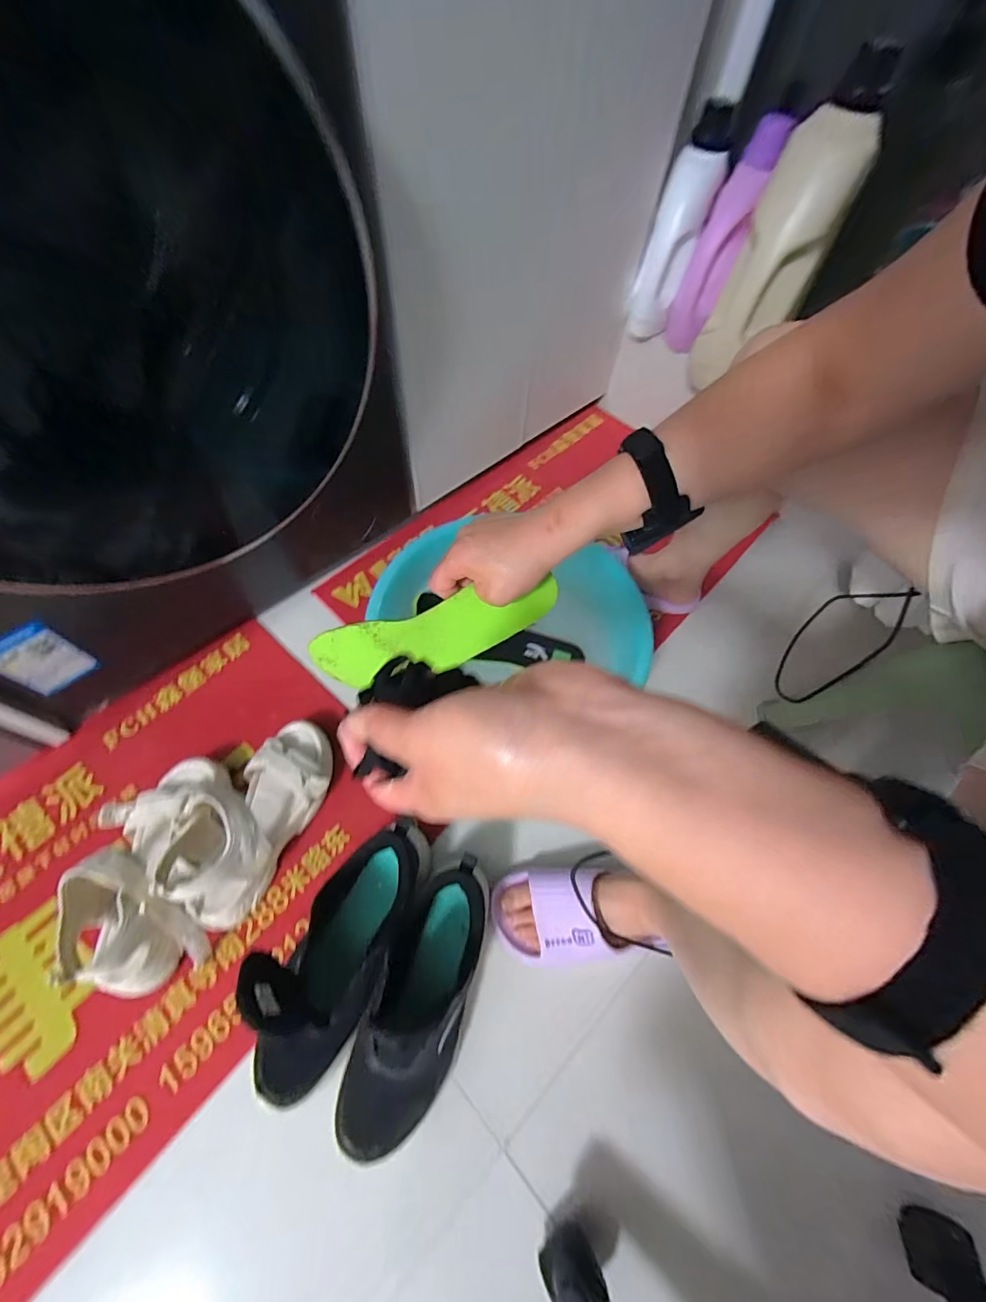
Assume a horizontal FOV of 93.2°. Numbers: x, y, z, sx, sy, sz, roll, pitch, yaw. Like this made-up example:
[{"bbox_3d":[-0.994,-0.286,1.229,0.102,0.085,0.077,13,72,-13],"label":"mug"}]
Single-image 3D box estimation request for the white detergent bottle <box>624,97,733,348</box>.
[{"bbox_3d":[0.331,-0.747,0.828,0.078,0.323,0.102,26,37,11],"label":"white detergent bottle"}]

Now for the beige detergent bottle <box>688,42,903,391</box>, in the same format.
[{"bbox_3d":[0.431,-0.598,0.698,0.107,0.368,0.083,41,43,18],"label":"beige detergent bottle"}]

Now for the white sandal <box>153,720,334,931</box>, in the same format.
[{"bbox_3d":[-0.292,0.198,0.576,0.103,0.120,0.238,29,65,13],"label":"white sandal"}]

